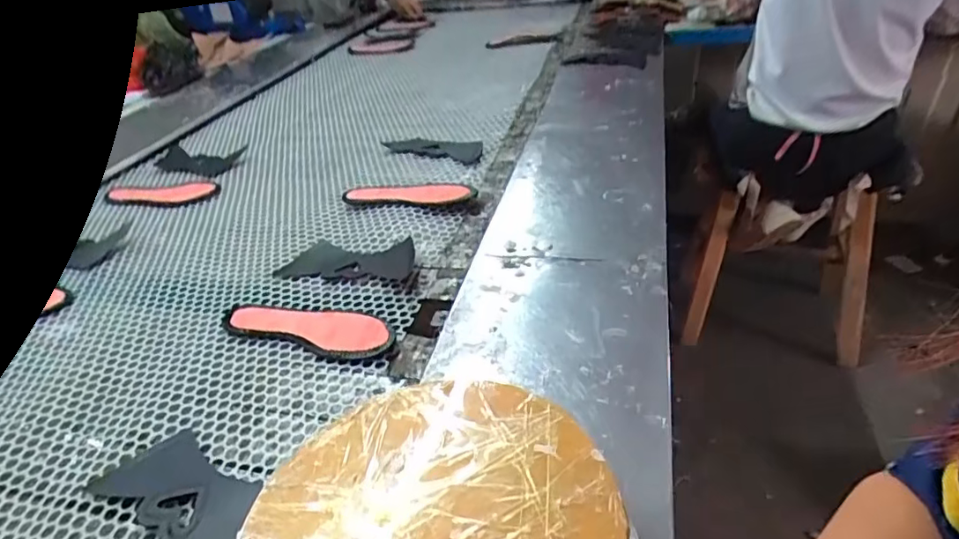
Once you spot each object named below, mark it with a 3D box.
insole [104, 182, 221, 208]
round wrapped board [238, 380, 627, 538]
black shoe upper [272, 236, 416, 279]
[{"bbox_3d":[-0.615,-0.146,1.042,0.240,0.010,0.081,-2,36,7],"label":"insole"},{"bbox_3d":[-0.041,0.153,0.364,0.236,0.010,0.187,-18,37,-14],"label":"round wrapped board"},{"bbox_3d":[-0.185,-0.019,0.787,0.195,0.011,0.099,3,37,14],"label":"black shoe upper"}]

